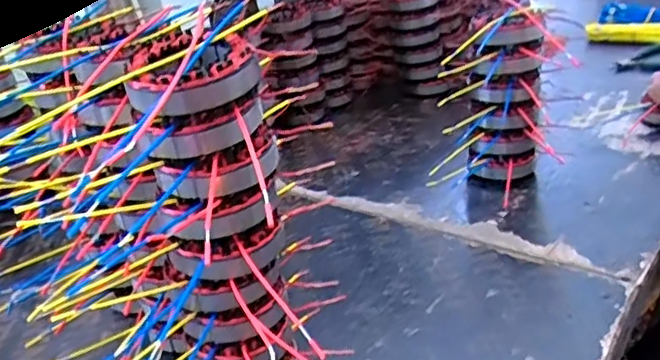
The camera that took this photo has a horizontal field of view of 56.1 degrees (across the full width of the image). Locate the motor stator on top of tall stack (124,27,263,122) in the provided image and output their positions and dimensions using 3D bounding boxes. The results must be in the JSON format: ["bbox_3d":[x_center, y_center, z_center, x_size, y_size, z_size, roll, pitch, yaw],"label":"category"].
[{"bbox_3d":[-0.096,-0.073,0.412,0.076,0.040,0.076,-5,27,3],"label":"motor stator on top of tall stack"}]

